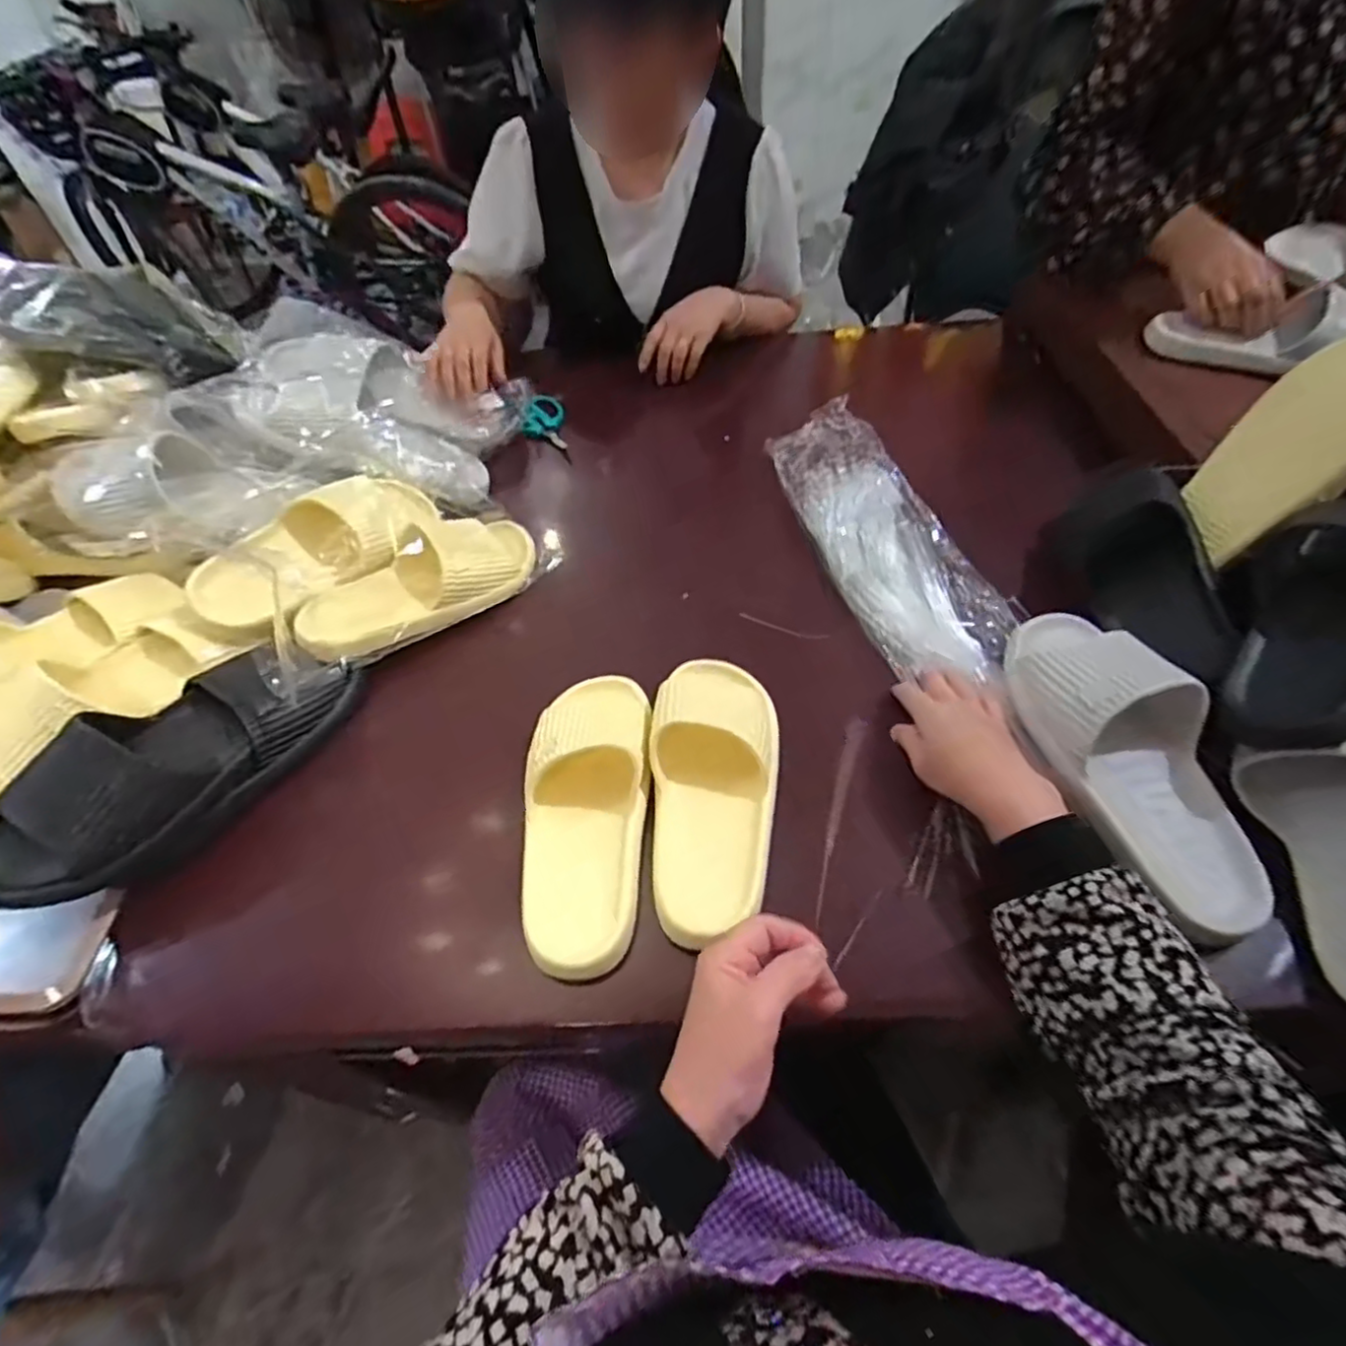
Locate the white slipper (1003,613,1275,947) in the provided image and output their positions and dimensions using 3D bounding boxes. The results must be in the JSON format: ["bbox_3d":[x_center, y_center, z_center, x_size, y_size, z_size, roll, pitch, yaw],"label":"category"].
[{"bbox_3d":[0.340,0.050,0.496,0.099,0.089,0.265,-7,54,-5],"label":"white slipper"}]

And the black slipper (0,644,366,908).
[{"bbox_3d":[-0.407,0.070,0.549,0.113,0.087,0.290,28,59,19],"label":"black slipper"}]

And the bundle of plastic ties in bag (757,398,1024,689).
[{"bbox_3d":[0.214,-0.152,0.703,0.123,0.028,0.393,-23,57,3],"label":"bundle of plastic ties in bag"}]

